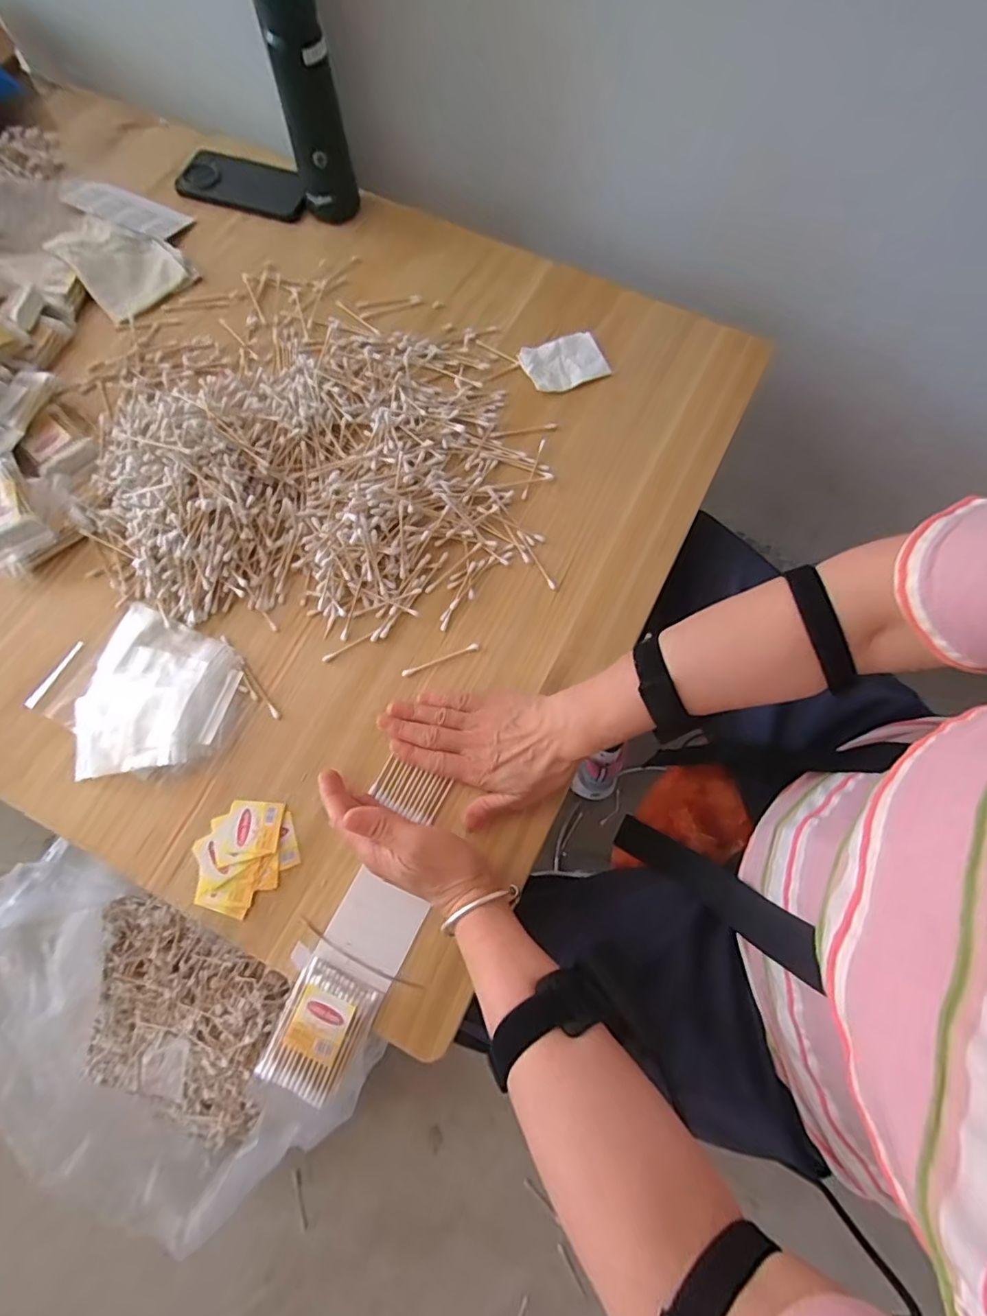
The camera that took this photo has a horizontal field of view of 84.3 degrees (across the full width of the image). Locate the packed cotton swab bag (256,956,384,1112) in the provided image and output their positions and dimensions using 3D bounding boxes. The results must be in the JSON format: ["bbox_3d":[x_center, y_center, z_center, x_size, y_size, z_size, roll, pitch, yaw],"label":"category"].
[{"bbox_3d":[-0.127,0.271,0.395,0.059,0.015,0.079,26,75,7],"label":"packed cotton swab bag"}]

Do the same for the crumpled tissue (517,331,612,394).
[{"bbox_3d":[0.074,-0.312,0.576,0.080,0.008,0.060,-22,75,-6],"label":"crumpled tissue"}]

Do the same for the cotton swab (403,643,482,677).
[{"bbox_3d":[-0.047,0.001,0.482,0.071,0.004,0.007,-20,75,-6],"label":"cotton swab"}]

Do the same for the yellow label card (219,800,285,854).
[{"bbox_3d":[-0.194,0.136,0.439,0.043,0.004,0.039,4,66,-1],"label":"yellow label card"}]

